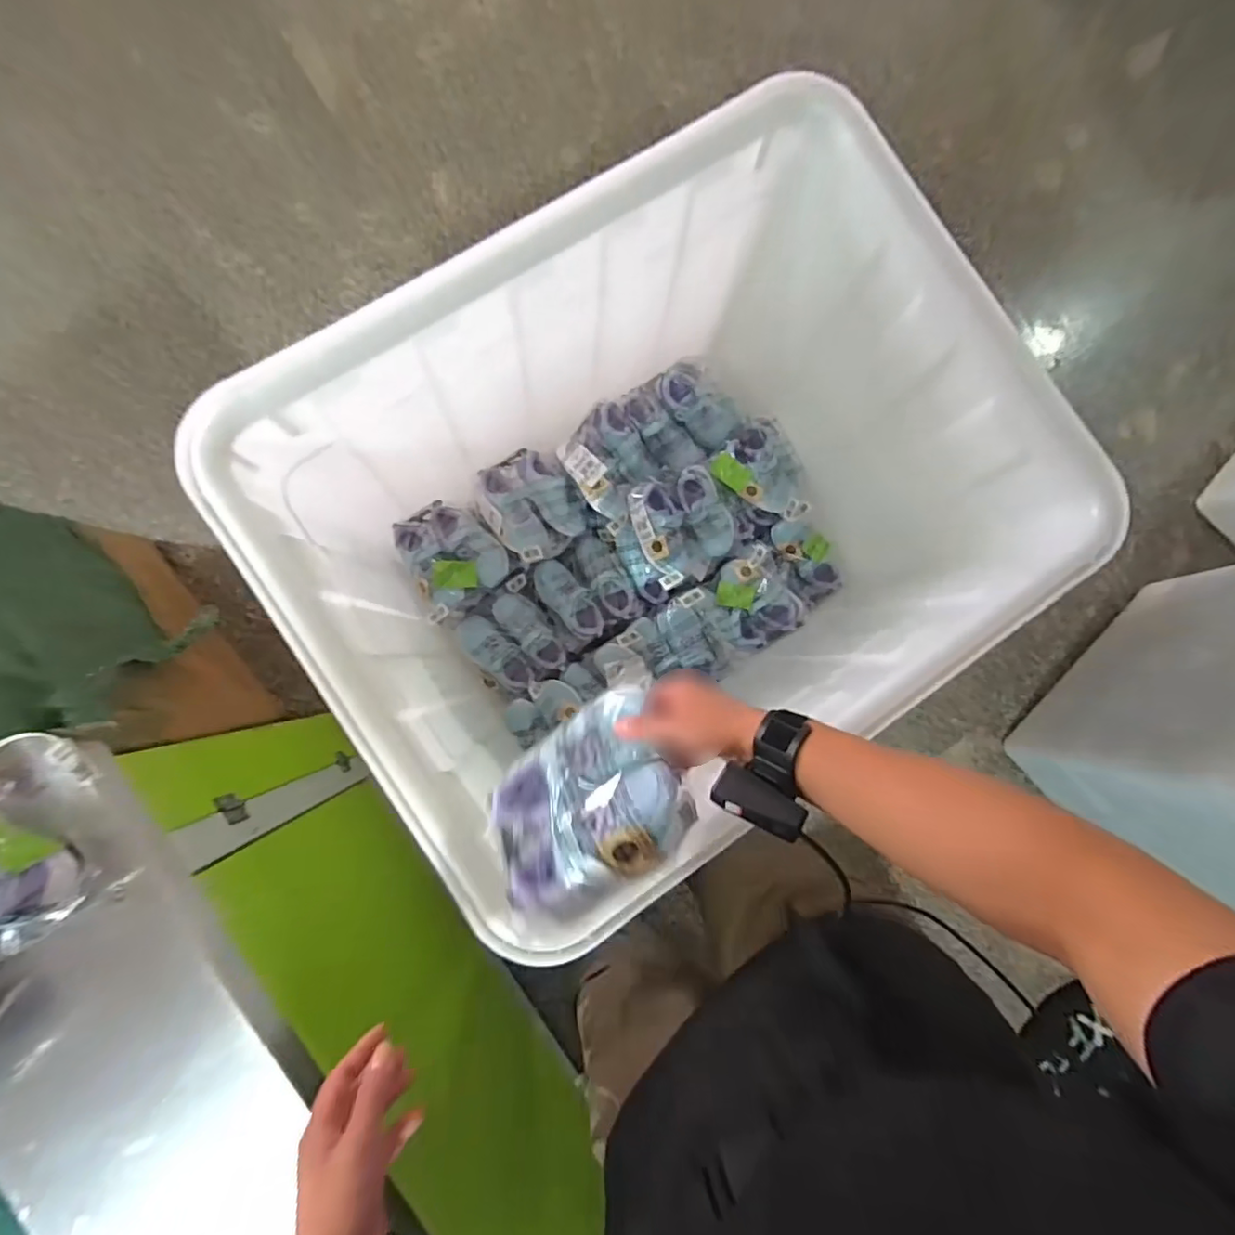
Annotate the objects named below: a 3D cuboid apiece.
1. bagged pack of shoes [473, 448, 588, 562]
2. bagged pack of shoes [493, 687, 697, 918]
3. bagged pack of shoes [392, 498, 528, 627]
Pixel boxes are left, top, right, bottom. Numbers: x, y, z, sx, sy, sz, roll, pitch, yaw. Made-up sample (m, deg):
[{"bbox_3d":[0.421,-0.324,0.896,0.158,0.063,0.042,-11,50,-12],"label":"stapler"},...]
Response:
[{"bbox_3d":[-0.169,-0.223,1.110,0.175,0.076,0.211,-39,90,-7],"label":"bagged pack of shoes"},{"bbox_3d":[-0.034,0.169,0.524,0.180,0.061,0.144,-26,88,-5],"label":"bagged pack of shoes"},{"bbox_3d":[-0.310,-0.115,1.103,0.180,0.085,0.208,-29,89,-7],"label":"bagged pack of shoes"}]

